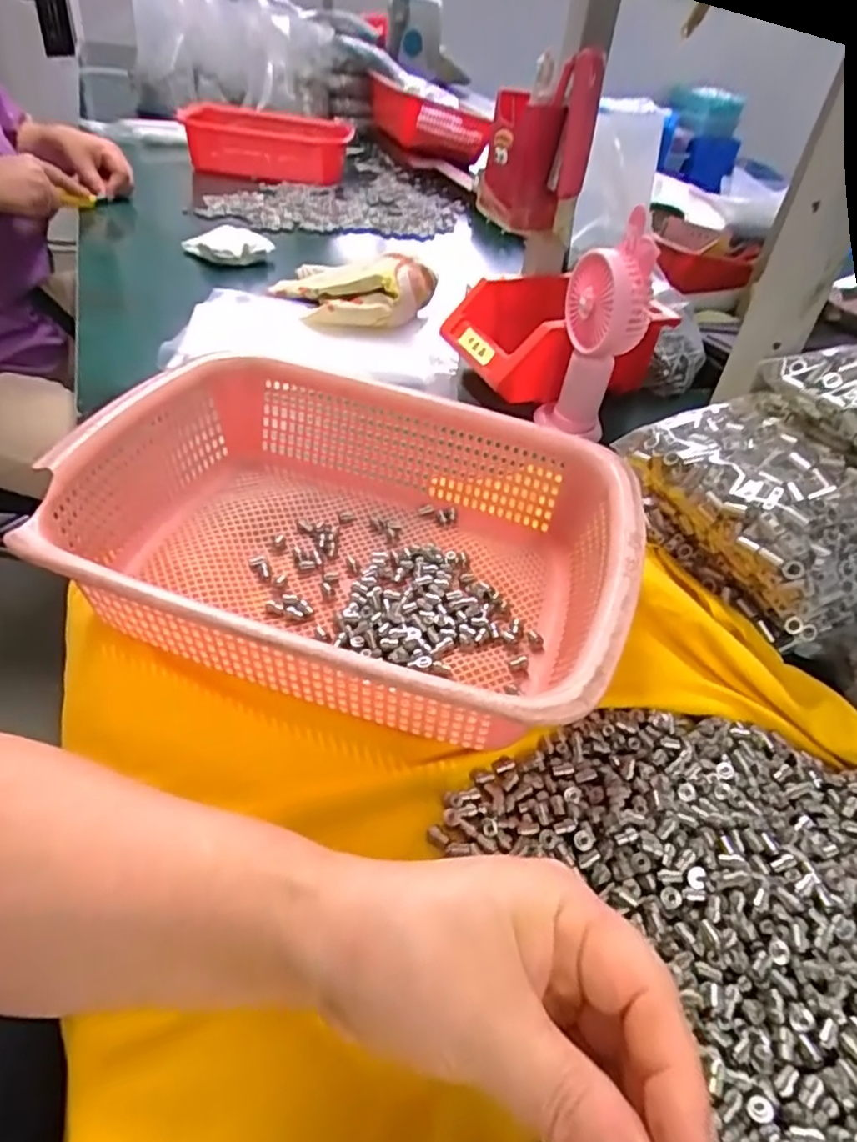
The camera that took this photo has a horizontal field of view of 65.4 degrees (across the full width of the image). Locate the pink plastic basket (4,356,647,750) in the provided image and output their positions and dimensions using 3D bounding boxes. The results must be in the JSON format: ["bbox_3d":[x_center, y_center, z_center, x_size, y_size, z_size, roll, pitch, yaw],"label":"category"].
[{"bbox_3d":[-0.041,-0.016,0.372,0.292,0.077,0.218,17,43,10],"label":"pink plastic basket"}]

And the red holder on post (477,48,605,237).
[{"bbox_3d":[0.096,-0.380,0.598,0.091,0.135,0.088,9,42,1],"label":"red holder on post"}]

